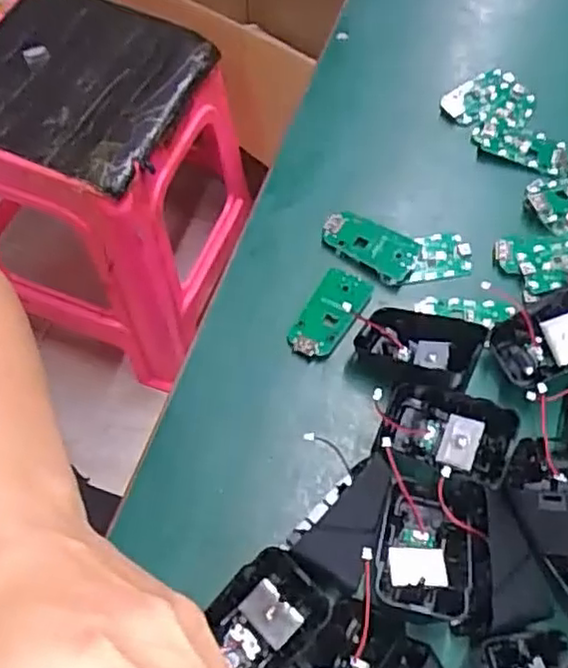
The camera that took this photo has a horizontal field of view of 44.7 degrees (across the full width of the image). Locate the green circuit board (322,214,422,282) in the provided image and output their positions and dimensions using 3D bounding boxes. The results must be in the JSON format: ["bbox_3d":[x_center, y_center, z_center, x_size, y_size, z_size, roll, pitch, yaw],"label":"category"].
[{"bbox_3d":[0.055,-0.057,0.445,0.061,0.008,0.030,27,65,14],"label":"green circuit board"}]

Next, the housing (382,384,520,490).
[{"bbox_3d":[0.087,0.054,0.372,0.066,0.028,0.043,17,63,9],"label":"housing"}]

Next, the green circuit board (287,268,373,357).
[{"bbox_3d":[0.028,-0.014,0.423,0.029,0.005,0.061,28,65,14],"label":"green circuit board"}]

